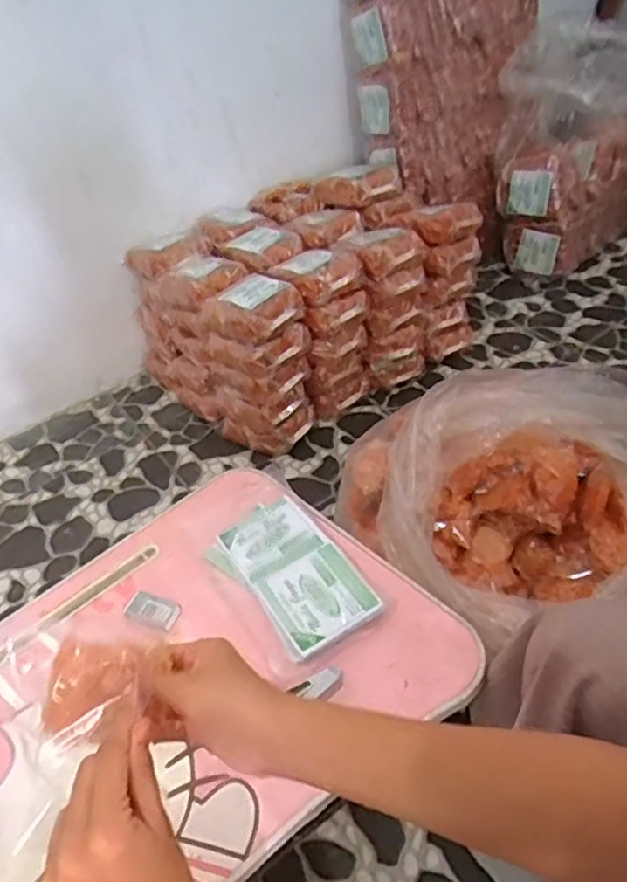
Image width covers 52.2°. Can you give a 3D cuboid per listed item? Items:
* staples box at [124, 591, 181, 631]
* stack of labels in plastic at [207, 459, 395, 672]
[{"bbox_3d":[-0.166,0.171,0.656,0.058,0.010,0.030,9,43,20],"label":"staples box"},{"bbox_3d":[-0.030,0.126,0.671,0.123,0.024,0.223,-27,43,-21],"label":"stack of labels in plastic"}]

